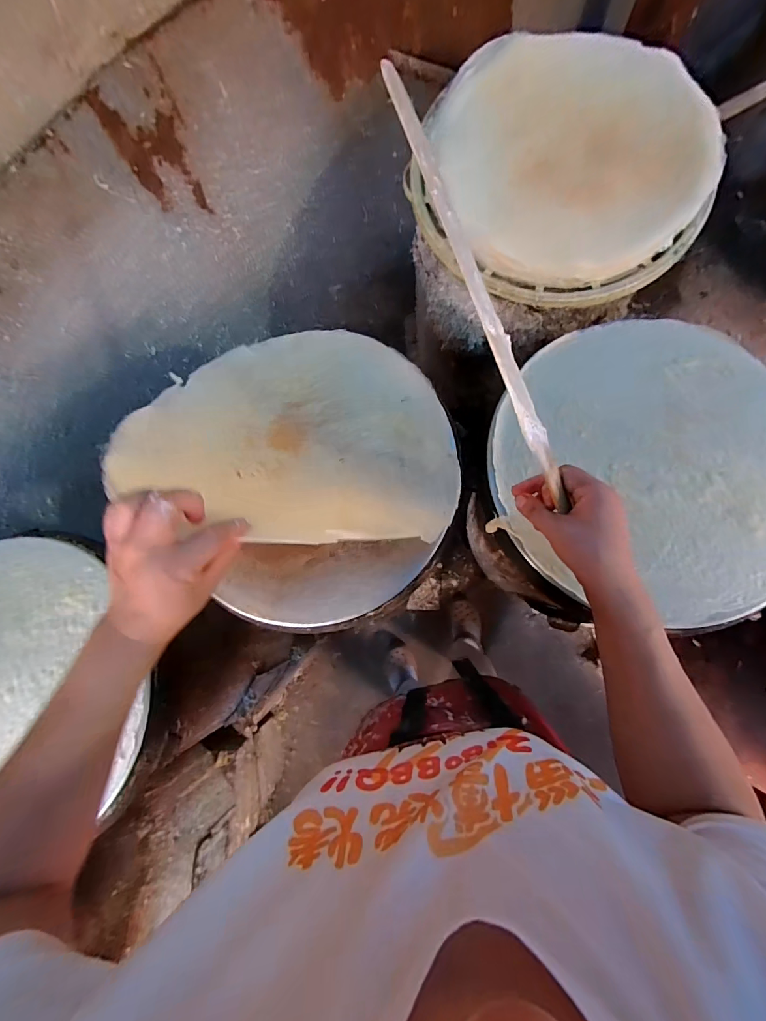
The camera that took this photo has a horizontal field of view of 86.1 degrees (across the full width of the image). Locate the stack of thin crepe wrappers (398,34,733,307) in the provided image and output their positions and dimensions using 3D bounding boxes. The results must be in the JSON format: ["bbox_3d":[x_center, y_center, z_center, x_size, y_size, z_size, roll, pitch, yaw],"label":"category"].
[{"bbox_3d":[0.244,-0.476,0.557,0.404,0.044,0.385,7,79,7],"label":"stack of thin crepe wrappers"}]

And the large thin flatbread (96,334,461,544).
[{"bbox_3d":[-0.092,-0.104,0.456,0.352,0.149,0.268,3,83,4],"label":"large thin flatbread"}]

